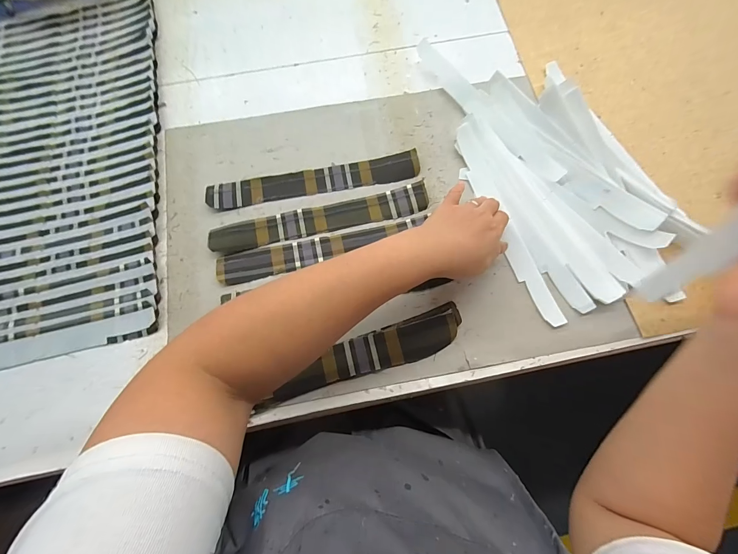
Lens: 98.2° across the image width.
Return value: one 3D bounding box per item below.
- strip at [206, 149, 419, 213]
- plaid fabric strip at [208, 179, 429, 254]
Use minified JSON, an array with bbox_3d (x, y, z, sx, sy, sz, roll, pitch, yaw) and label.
[{"bbox_3d":[-0.067,-0.120,0.397,0.258,0.008,0.036,-11,75,-3],"label":"strip"},{"bbox_3d":[-0.056,-0.069,0.379,0.256,0.006,0.036,-13,76,-3],"label":"plaid fabric strip"}]

